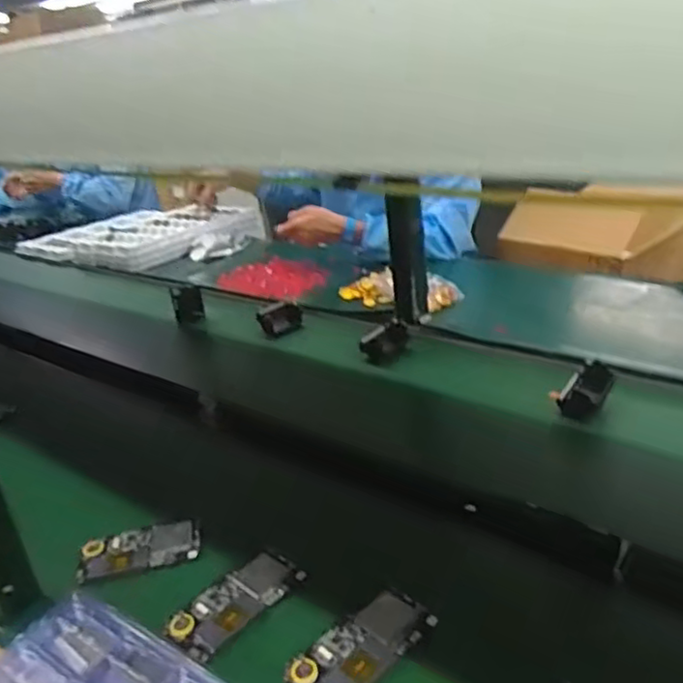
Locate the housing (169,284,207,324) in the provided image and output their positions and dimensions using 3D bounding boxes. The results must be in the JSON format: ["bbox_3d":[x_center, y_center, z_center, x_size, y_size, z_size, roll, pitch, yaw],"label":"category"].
[{"bbox_3d":[-0.286,-0.063,1.266,0.054,0.083,0.018,-14,26,-15],"label":"housing"}]

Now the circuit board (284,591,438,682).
[{"bbox_3d":[0.018,0.245,0.548,0.121,0.011,0.060,-26,32,-36],"label":"circuit board"}]

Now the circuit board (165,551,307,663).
[{"bbox_3d":[-0.095,0.235,0.613,0.119,0.014,0.061,-27,32,-37],"label":"circuit board"}]

